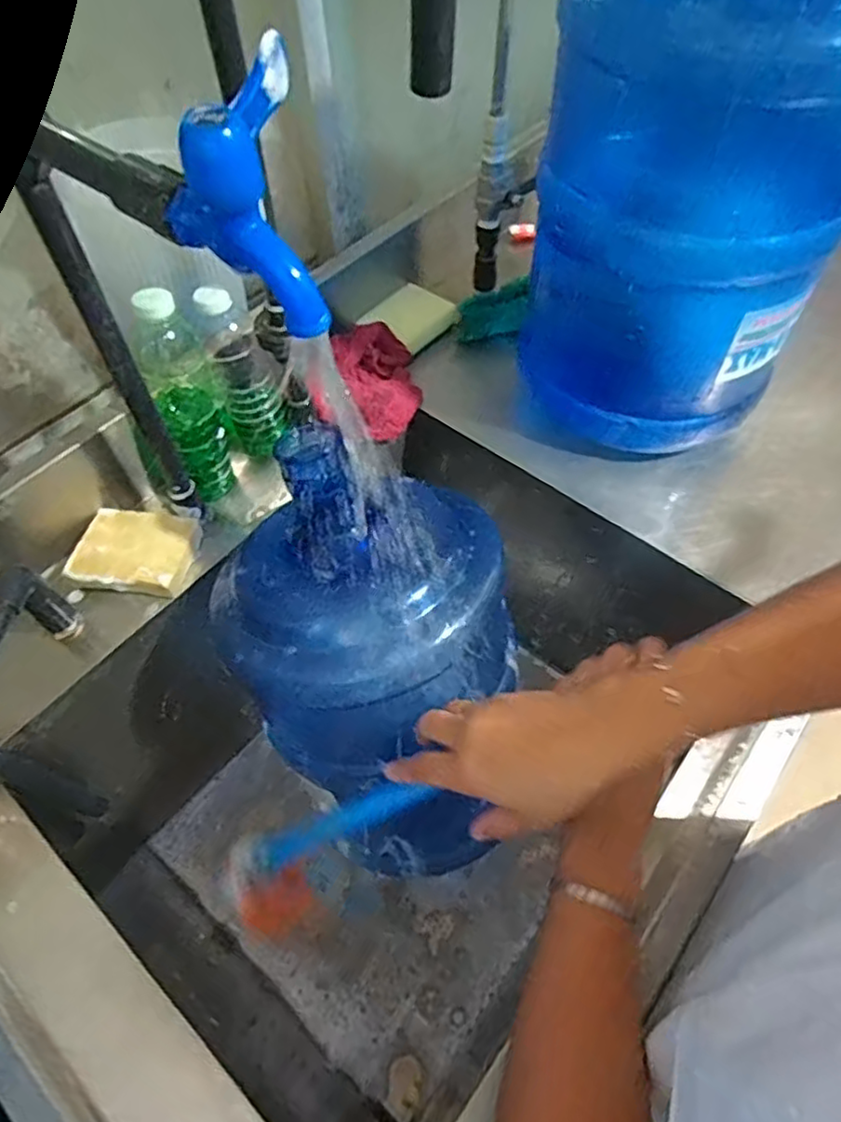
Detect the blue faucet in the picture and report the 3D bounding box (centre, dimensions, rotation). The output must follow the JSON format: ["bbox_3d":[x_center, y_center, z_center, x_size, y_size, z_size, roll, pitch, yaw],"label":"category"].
[{"bbox_3d":[-0.071,-0.147,0.269,0.063,0.083,0.063,-20,58,-10],"label":"blue faucet"}]

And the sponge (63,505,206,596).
[{"bbox_3d":[-0.266,-0.010,0.600,0.106,0.023,0.080,6,57,7],"label":"sponge"}]

